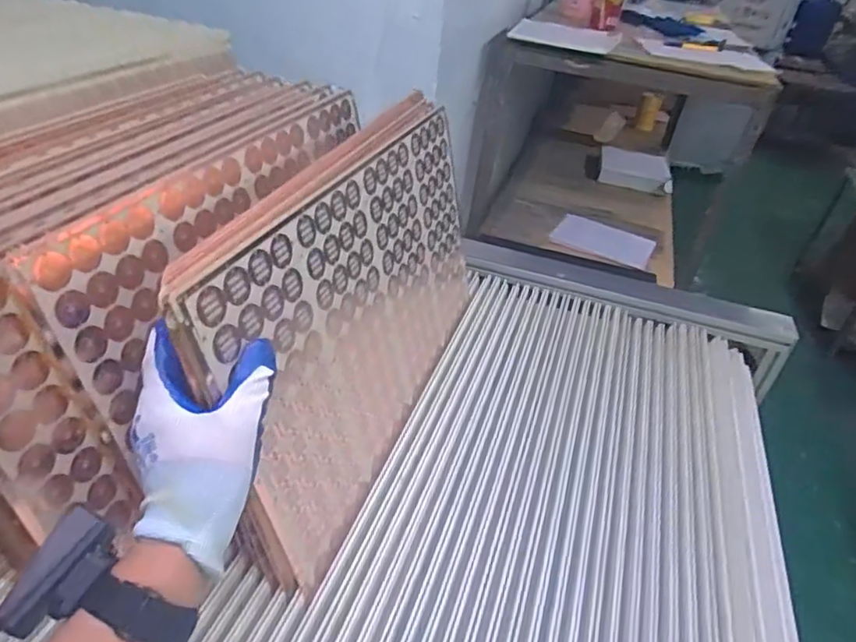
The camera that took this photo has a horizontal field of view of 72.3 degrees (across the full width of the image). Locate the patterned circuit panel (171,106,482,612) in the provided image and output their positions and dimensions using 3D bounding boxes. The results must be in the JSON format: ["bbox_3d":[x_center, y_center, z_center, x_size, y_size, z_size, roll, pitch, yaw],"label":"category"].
[{"bbox_3d":[-0.047,-0.020,0.608,0.009,0.286,0.483,2,34,23],"label":"patterned circuit panel"}]

